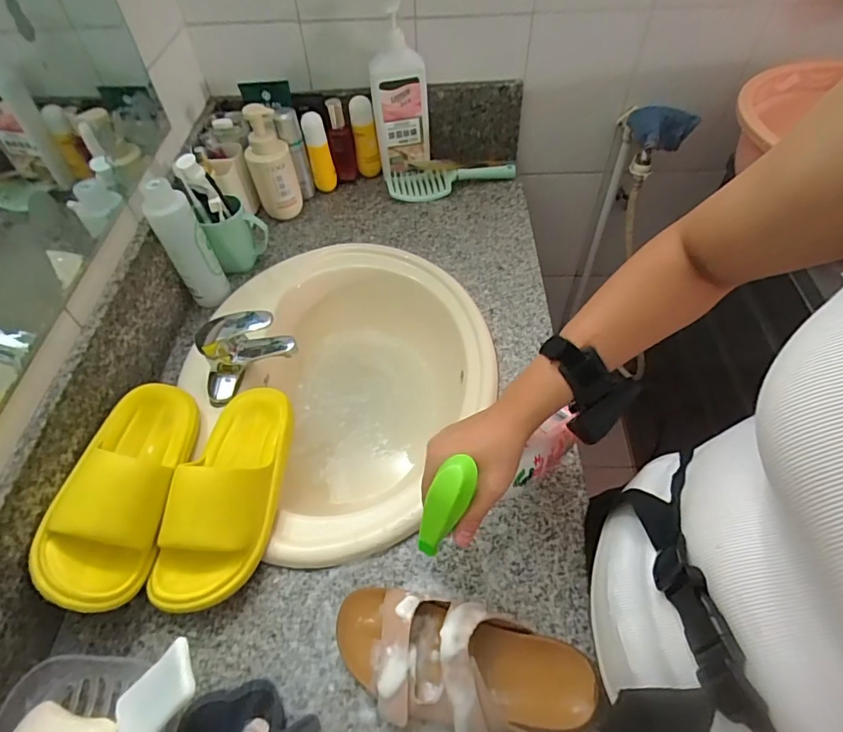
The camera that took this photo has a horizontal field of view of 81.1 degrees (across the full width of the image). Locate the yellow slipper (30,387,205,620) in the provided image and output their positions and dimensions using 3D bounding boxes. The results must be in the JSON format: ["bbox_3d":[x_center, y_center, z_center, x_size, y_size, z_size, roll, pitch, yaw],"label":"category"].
[{"bbox_3d":[-0.315,0.116,0.549,0.105,0.090,0.271,31,38,-28],"label":"yellow slipper"}]

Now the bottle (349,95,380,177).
[{"bbox_3d":[-0.109,-0.439,0.966,0.046,0.162,0.035,-8,52,-4],"label":"bottle"}]

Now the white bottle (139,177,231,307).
[{"bbox_3d":[-0.356,-0.183,0.749,0.063,0.205,0.052,-31,58,-20],"label":"white bottle"}]

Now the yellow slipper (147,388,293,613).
[{"bbox_3d":[-0.219,0.127,0.565,0.103,0.086,0.274,5,53,6],"label":"yellow slipper"}]

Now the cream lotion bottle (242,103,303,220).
[{"bbox_3d":[-0.264,-0.352,0.878,0.078,0.199,0.062,-19,54,-12],"label":"cream lotion bottle"}]

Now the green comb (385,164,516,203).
[{"bbox_3d":[0.061,-0.357,0.960,0.253,0.035,0.064,-5,52,-2],"label":"green comb"}]

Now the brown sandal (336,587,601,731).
[{"bbox_3d":[0.036,0.281,0.468,0.246,0.073,0.107,8,53,8],"label":"brown sandal"}]

